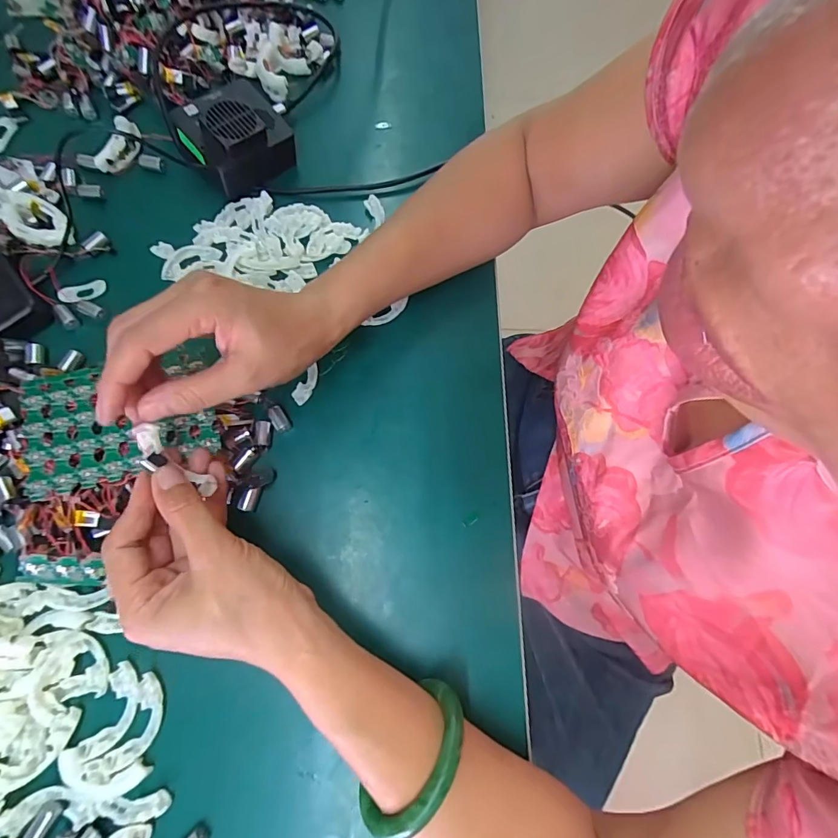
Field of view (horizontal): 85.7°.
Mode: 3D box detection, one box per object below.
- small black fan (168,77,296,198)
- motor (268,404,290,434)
[{"bbox_3d":[-0.157,-0.243,0.386,0.086,0.049,0.075,-39,79,-11],"label":"small black fan"},{"bbox_3d":[-0.108,0.000,0.347,0.012,0.007,0.021,-32,77,-9],"label":"motor"}]

